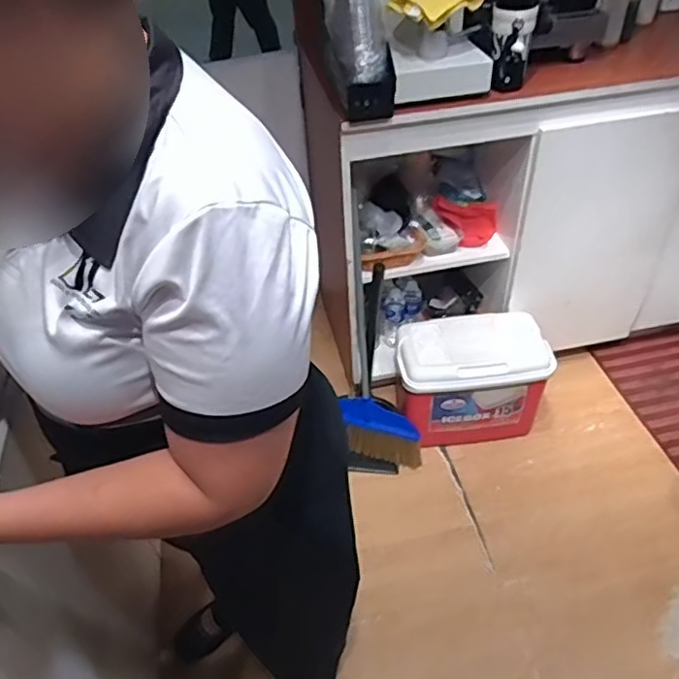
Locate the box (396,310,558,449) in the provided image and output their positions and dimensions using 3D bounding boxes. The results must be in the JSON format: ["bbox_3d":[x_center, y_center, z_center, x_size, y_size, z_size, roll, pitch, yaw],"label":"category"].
[{"bbox_3d":[0.368,0.122,1.721,0.402,0.311,0.225,-7,44,-3],"label":"box"}]

